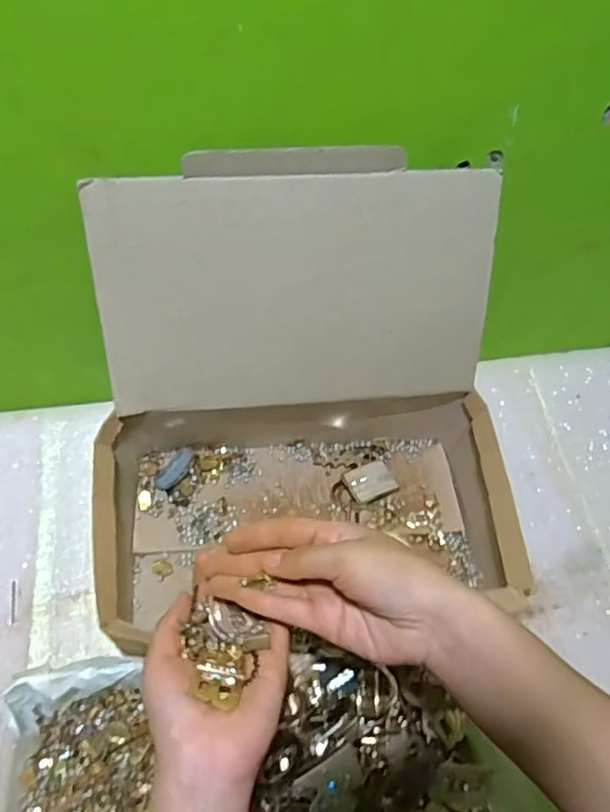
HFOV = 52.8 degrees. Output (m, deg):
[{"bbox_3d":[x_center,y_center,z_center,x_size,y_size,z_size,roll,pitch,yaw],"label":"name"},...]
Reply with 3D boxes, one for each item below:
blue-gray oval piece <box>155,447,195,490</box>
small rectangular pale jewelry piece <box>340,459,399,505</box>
[{"bbox_3d":[-0.129,0.062,0.610,0.022,0.005,0.049,32,62,16],"label":"blue-gray oval piece"},{"bbox_3d":[0.065,0.074,0.604,0.052,0.008,0.041,-10,54,-26],"label":"small rectangular pale jewelry piece"}]

